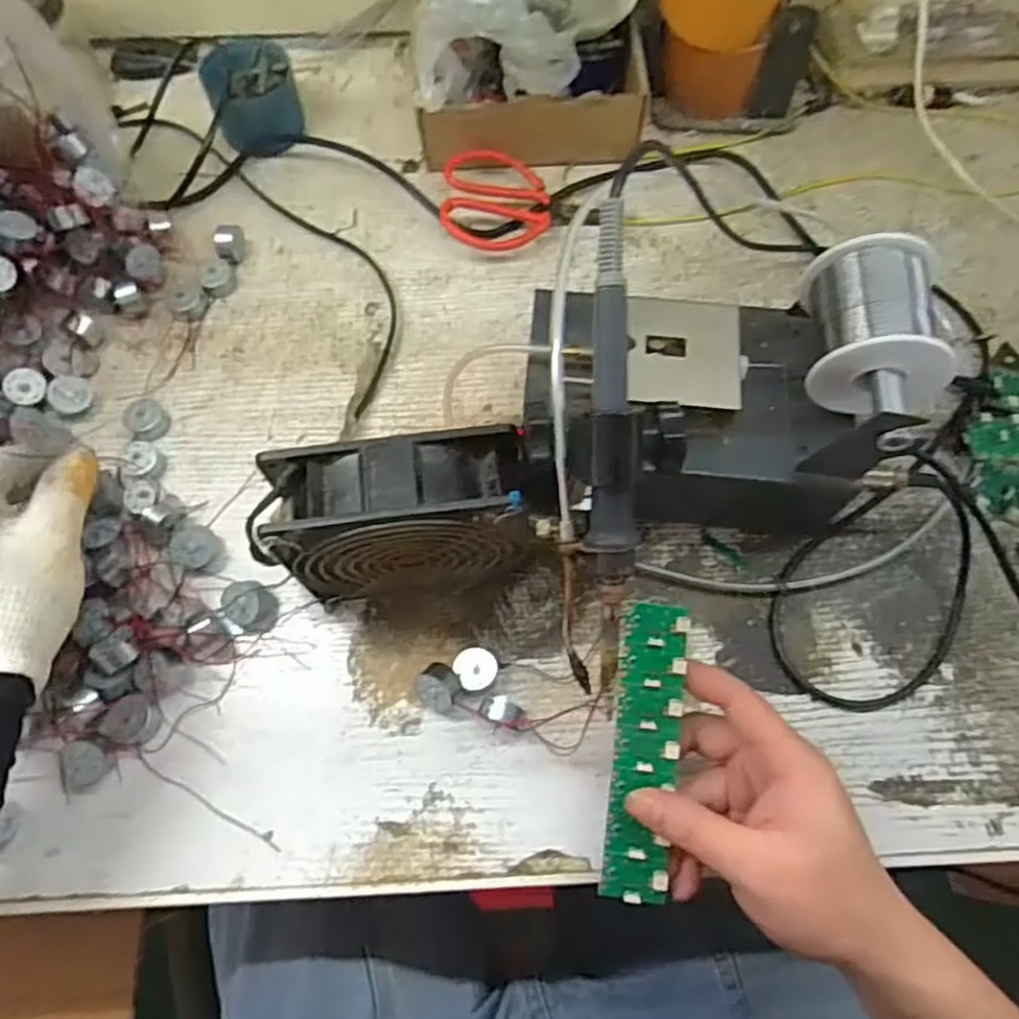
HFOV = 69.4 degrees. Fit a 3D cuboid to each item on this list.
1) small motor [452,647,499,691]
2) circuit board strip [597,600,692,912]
[{"bbox_3d":[-0.018,0.089,0.408,0.022,0.018,0.023,0,69,-1],"label":"small motor"},{"bbox_3d":[0.065,0.114,0.351,0.030,0.005,0.136,5,82,10],"label":"circuit board strip"}]

